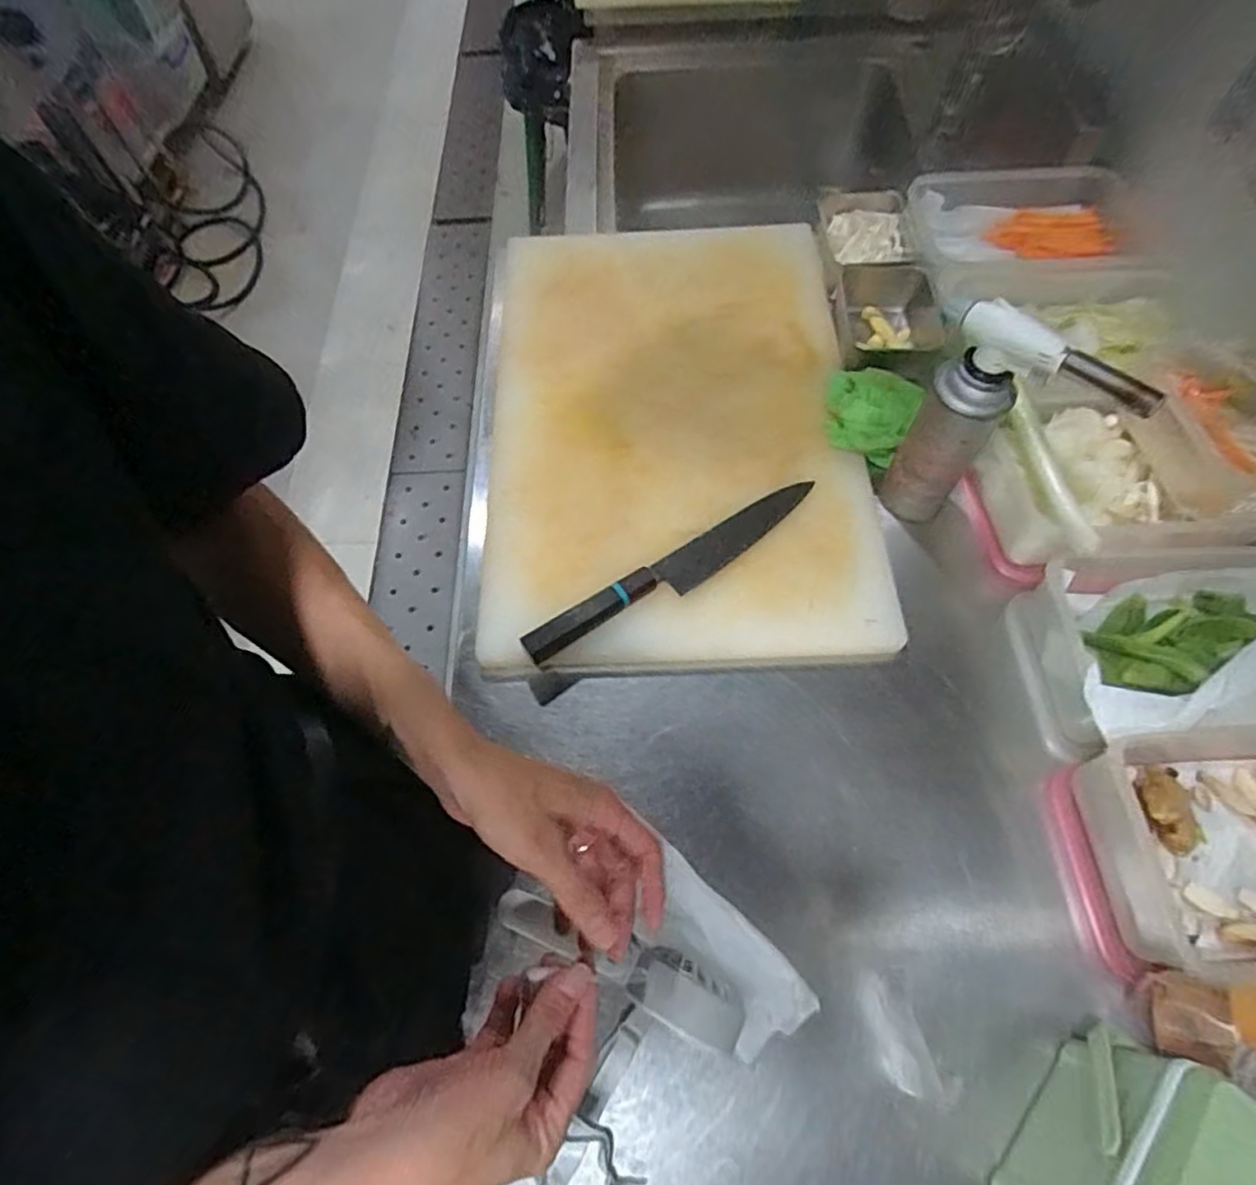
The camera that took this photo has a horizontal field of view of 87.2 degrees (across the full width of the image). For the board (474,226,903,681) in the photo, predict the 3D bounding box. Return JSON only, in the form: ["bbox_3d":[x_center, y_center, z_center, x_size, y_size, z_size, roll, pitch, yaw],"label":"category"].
[{"bbox_3d":[0.046,-0.197,0.731,0.397,0.027,0.589,-2,64,1],"label":"board"}]

